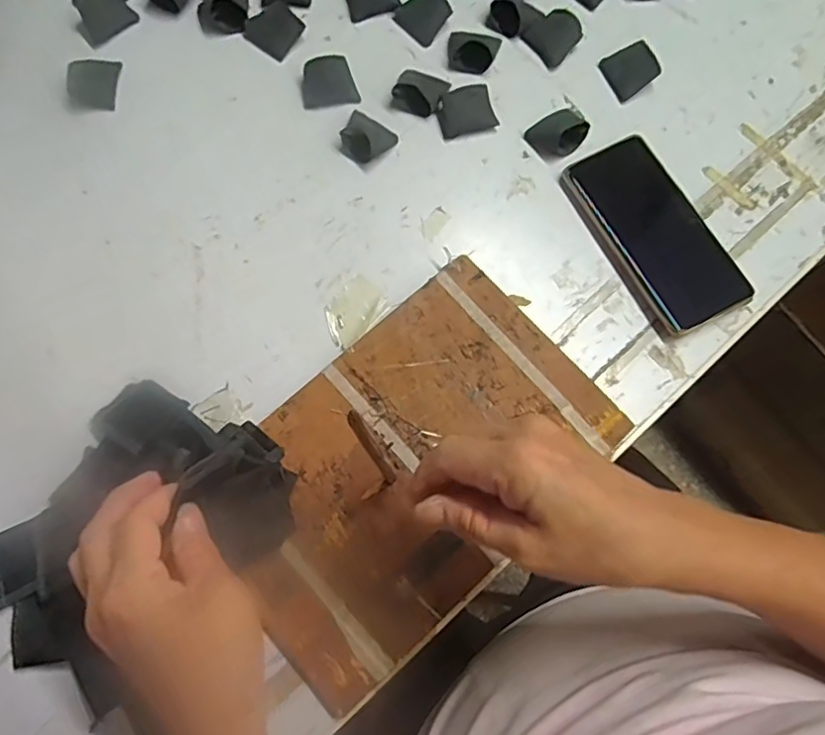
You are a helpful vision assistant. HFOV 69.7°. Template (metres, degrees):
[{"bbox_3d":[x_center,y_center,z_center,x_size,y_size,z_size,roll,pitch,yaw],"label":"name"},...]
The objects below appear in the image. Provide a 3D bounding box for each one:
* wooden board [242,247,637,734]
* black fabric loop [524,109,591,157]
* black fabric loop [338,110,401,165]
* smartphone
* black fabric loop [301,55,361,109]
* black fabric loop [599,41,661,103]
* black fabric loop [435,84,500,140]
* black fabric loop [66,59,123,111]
[{"bbox_3d":[-0.002,0.067,0.410,0.269,0.016,0.174,-41,80,-11],"label":"wooden board"},{"bbox_3d":[0.119,-0.192,0.480,0.045,0.018,0.036,-38,79,-10],"label":"black fabric loop"},{"bbox_3d":[-0.038,-0.187,0.473,0.040,0.022,0.040,34,77,7],"label":"black fabric loop"},{"bbox_3d":[0.189,-0.106,0.463,0.079,0.012,0.161,-31,78,-9],"label":"smartphone"},{"bbox_3d":[-0.069,-0.236,0.489,0.045,0.015,0.036,-10,76,-4],"label":"black fabric loop"},{"bbox_3d":[0.184,-0.251,0.498,0.036,0.019,0.040,-23,77,-7],"label":"black fabric loop"},{"bbox_3d":[0.044,-0.211,0.487,0.046,0.013,0.035,-15,76,-5],"label":"black fabric loop"},{"bbox_3d":[-0.259,-0.234,0.481,0.034,0.015,0.042,1,75,-1],"label":"black fabric loop"}]

